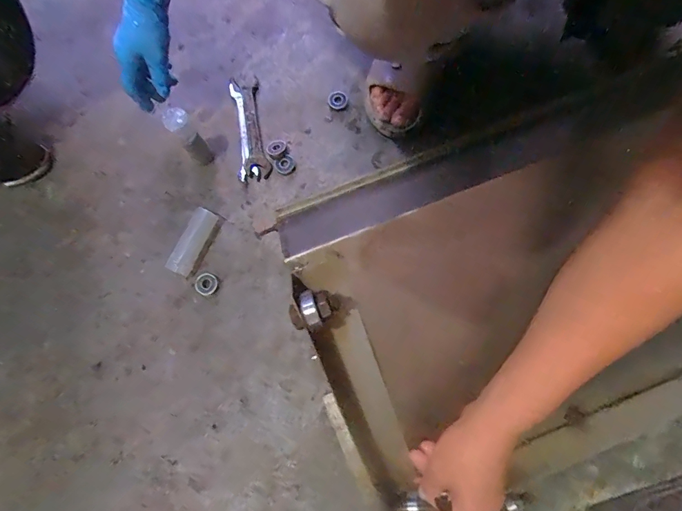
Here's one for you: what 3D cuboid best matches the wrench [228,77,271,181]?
[{"bbox_3d":[-0.148,-0.207,0.621,0.049,0.010,0.172,-9,78,-1],"label":"wrench"}]

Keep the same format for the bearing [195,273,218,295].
[{"bbox_3d":[-0.198,0.042,0.571,0.032,0.007,0.031,0,78,1],"label":"bearing"}]

